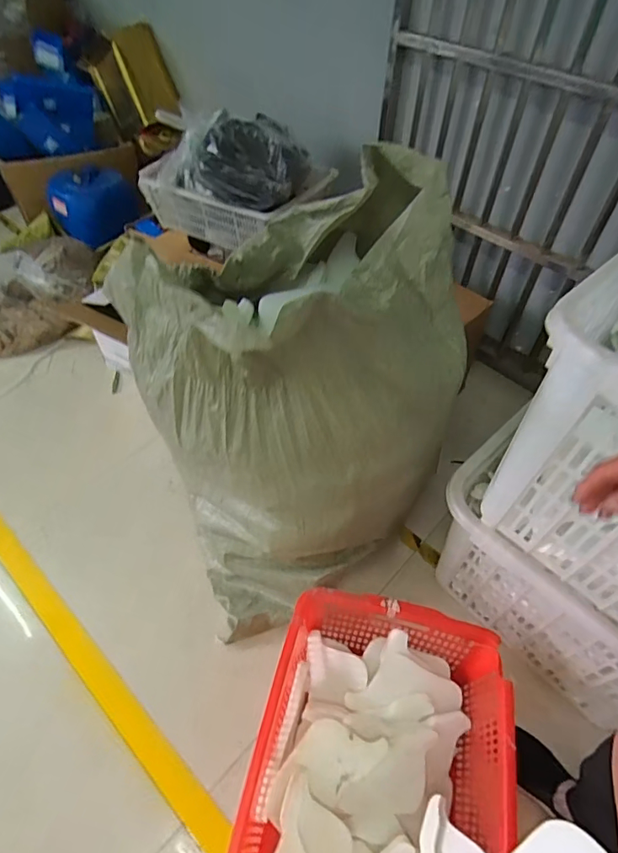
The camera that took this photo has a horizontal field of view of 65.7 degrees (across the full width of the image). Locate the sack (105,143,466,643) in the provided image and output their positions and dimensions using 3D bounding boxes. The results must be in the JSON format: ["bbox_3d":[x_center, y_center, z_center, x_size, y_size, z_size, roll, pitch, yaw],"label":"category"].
[{"bbox_3d":[-0.013,-0.026,0.973,0.540,0.777,0.461,-21,55,-18],"label":"sack"}]

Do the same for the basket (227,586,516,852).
[{"bbox_3d":[0.102,0.617,0.812,0.397,0.206,0.567,13,52,8],"label":"basket"}]

